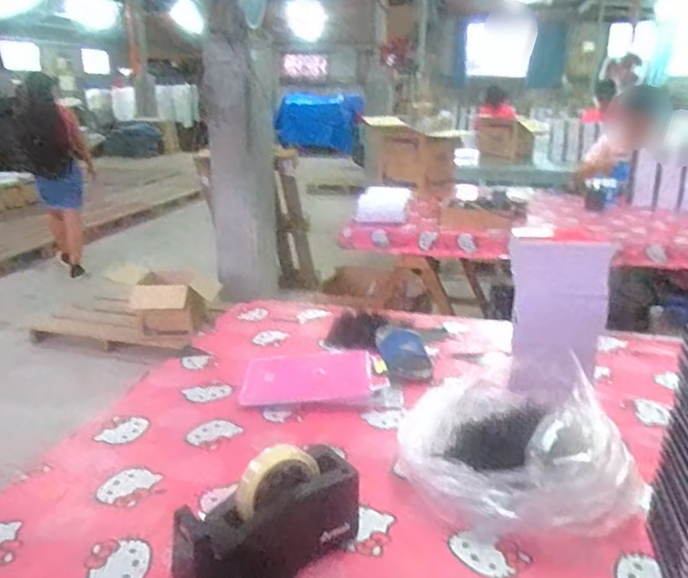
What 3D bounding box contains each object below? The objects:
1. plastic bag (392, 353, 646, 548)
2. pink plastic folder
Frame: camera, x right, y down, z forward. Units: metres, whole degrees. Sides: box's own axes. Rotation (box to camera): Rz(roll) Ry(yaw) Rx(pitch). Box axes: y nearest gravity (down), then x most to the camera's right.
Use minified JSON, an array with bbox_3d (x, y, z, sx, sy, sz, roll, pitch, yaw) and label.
[{"bbox_3d":[0.221,0.202,0.780,0.245,0.132,0.255,-8,20,-24],"label":"plastic bag"},{"bbox_3d":[-0.054,0.155,1.053,0.240,0.012,0.132,-5,33,-4],"label":"pink plastic folder"}]

